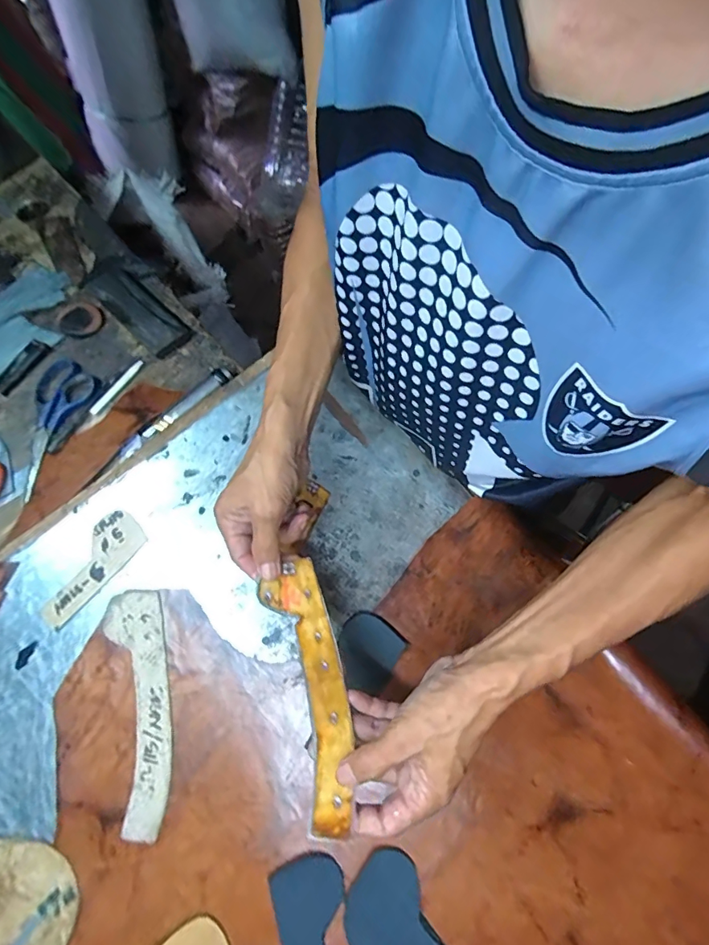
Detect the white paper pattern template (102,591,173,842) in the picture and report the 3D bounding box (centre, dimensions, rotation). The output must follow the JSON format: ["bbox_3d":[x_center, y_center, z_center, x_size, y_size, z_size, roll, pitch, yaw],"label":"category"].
[{"bbox_3d":[-0.198,0.215,0.423,0.054,0.007,0.205,-14,72,-3],"label":"white paper pattern template"}]

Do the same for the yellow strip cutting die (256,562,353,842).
[{"bbox_3d":[-0.035,0.161,0.357,0.050,0.008,0.195,-15,58,-3],"label":"yellow strip cutting die"}]

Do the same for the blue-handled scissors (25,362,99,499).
[{"bbox_3d":[-0.374,-0.060,0.546,0.075,0.014,0.167,23,74,9],"label":"blue-handled scissors"}]

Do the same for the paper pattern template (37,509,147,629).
[{"bbox_3d":[-0.271,0.098,0.468,0.048,0.004,0.122,35,76,12],"label":"paper pattern template"}]

